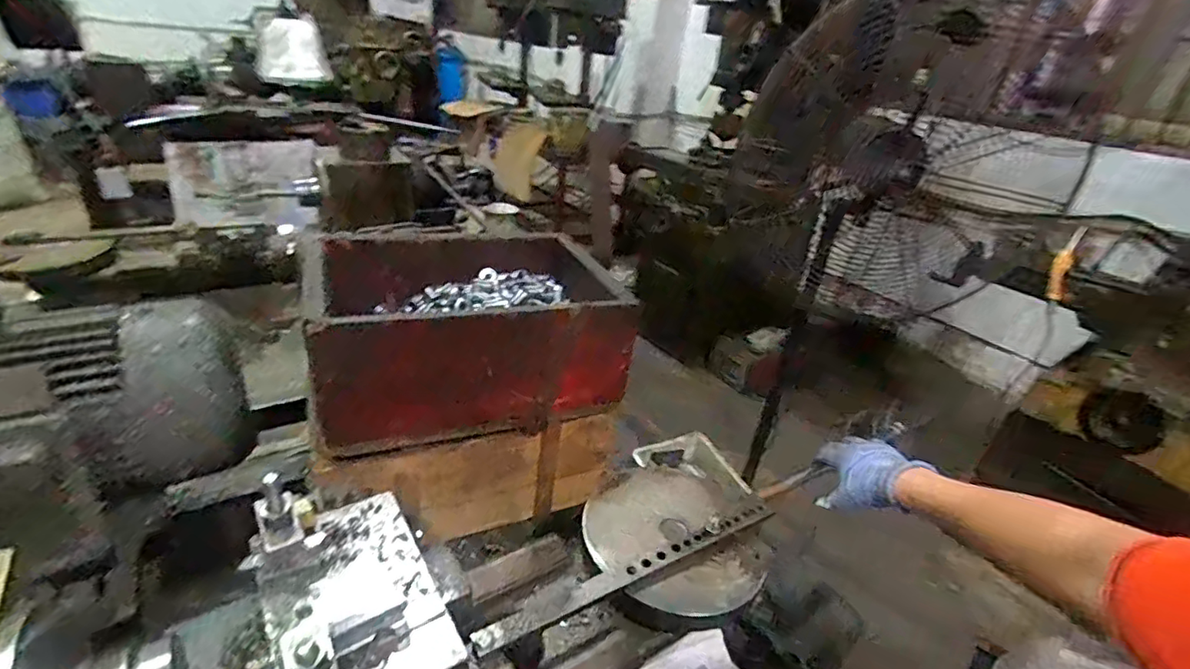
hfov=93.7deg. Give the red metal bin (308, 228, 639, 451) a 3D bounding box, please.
[{"bbox_3d":[-0.157,-0.022,0.713,0.335,0.153,0.297,-3,29,-18],"label":"red metal bin"}]

